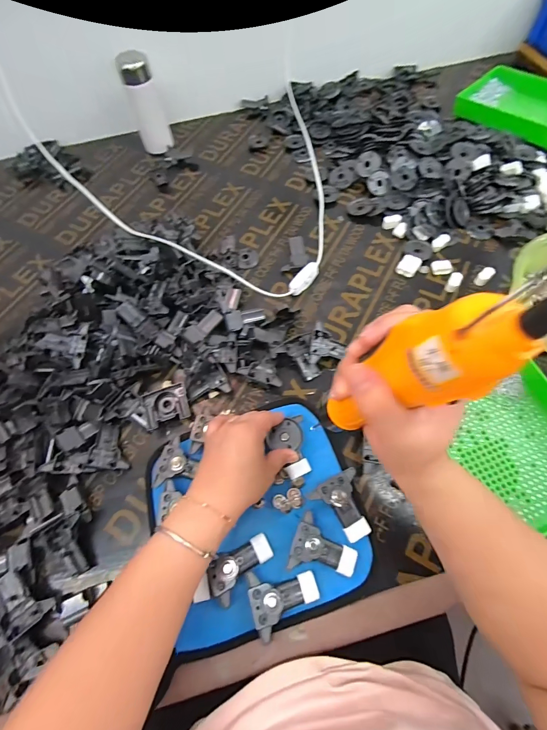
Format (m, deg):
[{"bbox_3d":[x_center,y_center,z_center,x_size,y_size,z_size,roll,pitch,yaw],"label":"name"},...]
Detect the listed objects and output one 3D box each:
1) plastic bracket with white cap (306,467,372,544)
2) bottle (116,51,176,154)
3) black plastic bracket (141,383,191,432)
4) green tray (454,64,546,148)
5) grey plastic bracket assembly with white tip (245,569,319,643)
[{"bbox_3d":[0.077,0.151,0.352,0.054,0.022,0.063,-28,65,-10],"label":"plastic bracket with white cap"},{"bbox_3d":[-0.237,-0.483,0.624,0.059,0.146,0.059,-18,64,-5],"label":"bottle"},{"bbox_3d":[-0.136,0.054,0.427,0.054,0.019,0.050,-18,64,-6],"label":"black plastic bracket"},{"bbox_3d":[0.491,-0.486,0.632,0.173,0.039,0.255,-41,68,-16],"label":"green tray"},{"bbox_3d":[0.011,0.222,0.317,0.064,0.017,0.052,-15,64,-4],"label":"grey plastic bracket assembly with white tip"}]

